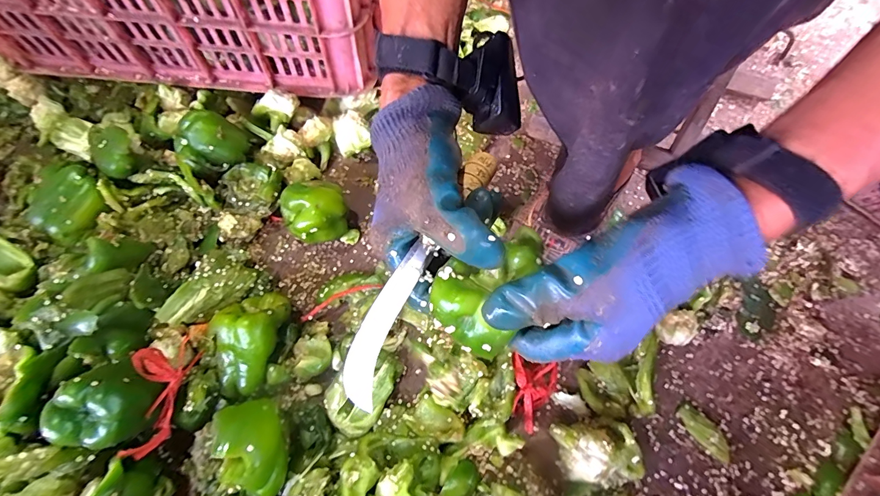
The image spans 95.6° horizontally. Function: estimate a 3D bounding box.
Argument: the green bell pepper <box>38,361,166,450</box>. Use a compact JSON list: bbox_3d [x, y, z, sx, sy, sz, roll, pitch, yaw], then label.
[{"bbox_3d":[-0.282,0.131,0.336,0.062,0.051,0.064,1,65,-1],"label":"green bell pepper"}]

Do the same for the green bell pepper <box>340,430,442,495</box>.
[{"bbox_3d":[-0.043,0.203,0.345,0.082,0.041,0.086,6,63,7],"label":"green bell pepper"}]

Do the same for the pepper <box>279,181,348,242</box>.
[{"bbox_3d":[-0.143,-0.038,0.467,0.072,0.070,0.067,-31,64,-12],"label":"pepper"}]

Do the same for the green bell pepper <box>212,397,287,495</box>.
[{"bbox_3d":[-0.159,0.173,0.346,0.050,0.051,0.079,-22,63,-7],"label":"green bell pepper"}]

